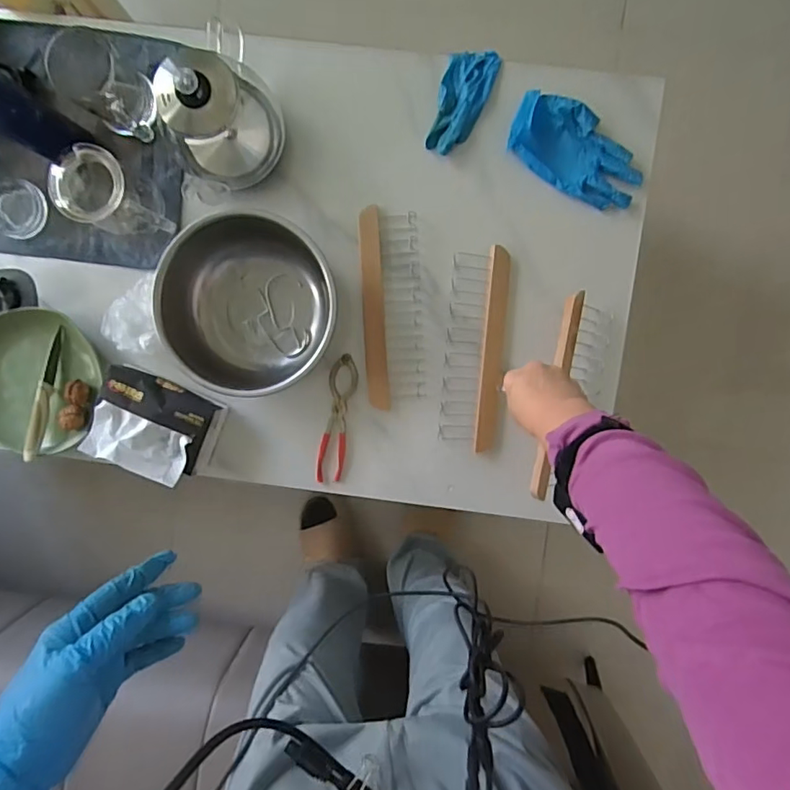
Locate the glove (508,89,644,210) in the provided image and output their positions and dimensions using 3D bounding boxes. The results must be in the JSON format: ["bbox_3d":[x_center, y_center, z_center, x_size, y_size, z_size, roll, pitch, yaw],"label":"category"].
[{"bbox_3d":[0.232,-0.311,0.683,0.177,0.032,0.092,35,97,3],"label":"glove"}]

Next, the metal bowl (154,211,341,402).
[{"bbox_3d":[-0.187,-0.117,0.694,0.220,0.083,0.213,0,94,7],"label":"metal bowl"}]

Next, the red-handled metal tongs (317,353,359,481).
[{"bbox_3d":[-0.080,0.033,0.741,0.037,0.006,0.175,11,95,6],"label":"red-handled metal tongs"}]

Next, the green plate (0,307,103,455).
[{"bbox_3d":[-0.509,-0.019,0.751,0.202,0.019,0.194,0,94,7],"label":"green plate"}]

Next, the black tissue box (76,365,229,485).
[{"bbox_3d":[-0.326,0.040,0.717,0.151,0.064,0.119,20,96,5],"label":"black tissue box"}]

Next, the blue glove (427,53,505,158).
[{"bbox_3d":[0.089,-0.386,0.700,0.062,0.018,0.141,19,96,5],"label":"blue glove"}]

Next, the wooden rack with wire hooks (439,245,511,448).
[{"bbox_3d":[0.104,-0.060,0.703,0.077,0.017,0.254,6,94,6],"label":"wooden rack with wire hooks"}]

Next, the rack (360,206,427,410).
[{"bbox_3d":[-0.005,-0.115,0.717,0.078,0.025,0.256,-2,93,7],"label":"rack"}]

